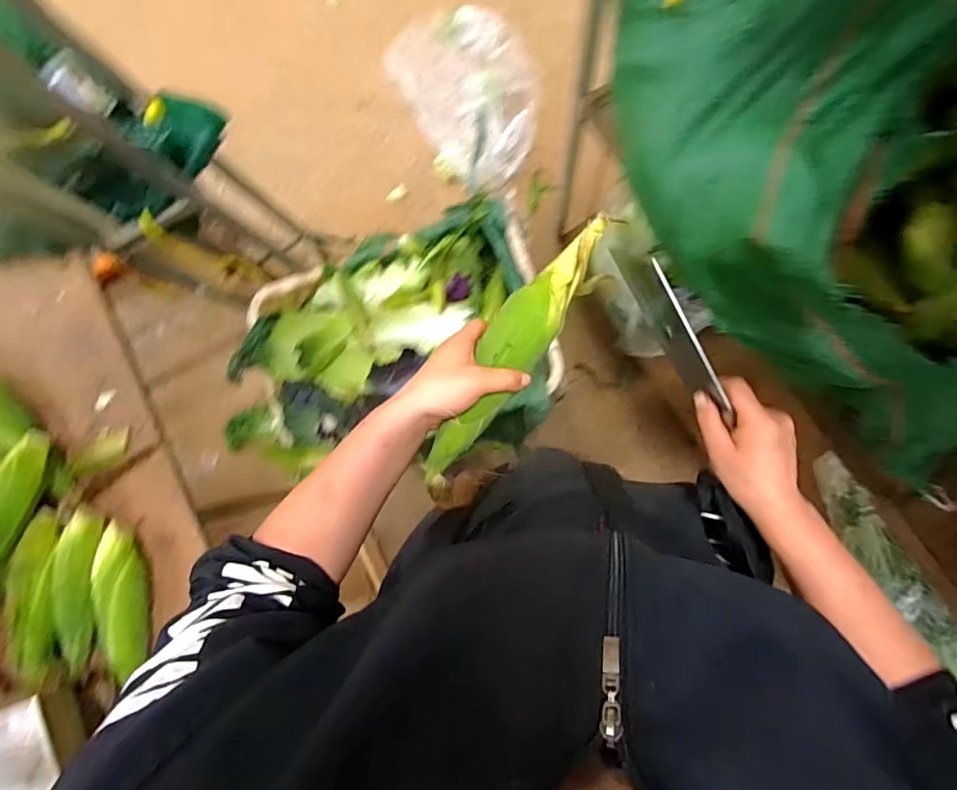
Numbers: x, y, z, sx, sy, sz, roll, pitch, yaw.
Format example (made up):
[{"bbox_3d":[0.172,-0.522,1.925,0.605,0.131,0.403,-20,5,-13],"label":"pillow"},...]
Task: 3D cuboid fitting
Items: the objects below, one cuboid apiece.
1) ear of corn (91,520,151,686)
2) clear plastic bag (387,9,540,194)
[{"bbox_3d":[-0.531,0.306,0.753,0.051,0.073,0.226,5,103,6],"label":"ear of corn"},{"bbox_3d":[-0.015,-0.884,1.504,0.359,0.138,0.538,-30,84,3],"label":"clear plastic bag"}]

